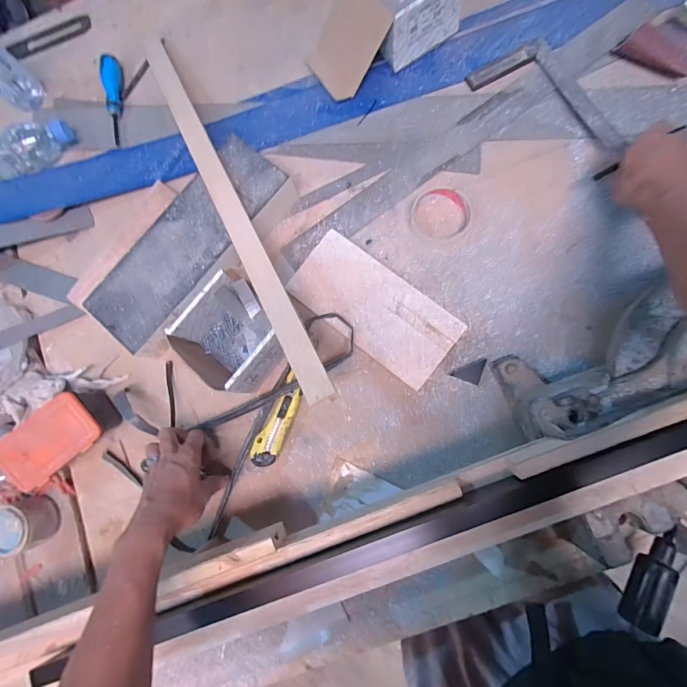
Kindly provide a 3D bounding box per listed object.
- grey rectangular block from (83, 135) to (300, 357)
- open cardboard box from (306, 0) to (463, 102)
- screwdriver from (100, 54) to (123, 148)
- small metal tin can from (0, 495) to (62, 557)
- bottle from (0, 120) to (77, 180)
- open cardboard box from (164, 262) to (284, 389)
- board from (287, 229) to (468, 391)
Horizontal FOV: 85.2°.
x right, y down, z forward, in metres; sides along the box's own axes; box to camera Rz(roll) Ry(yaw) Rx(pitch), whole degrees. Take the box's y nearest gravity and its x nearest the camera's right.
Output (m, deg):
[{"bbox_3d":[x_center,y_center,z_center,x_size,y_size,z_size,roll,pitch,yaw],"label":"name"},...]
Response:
[{"bbox_3d":[-0.227,-0.144,0.576,0.136,0.061,0.344,42,90,10],"label":"grey rectangular block"},{"bbox_3d":[0.052,-0.507,0.576,0.230,0.088,0.136,-27,81,3],"label":"open cardboard box"},{"bbox_3d":[-0.400,-0.426,0.651,0.029,0.023,0.164,-11,82,6],"label":"screwdriver"},{"bbox_3d":[-0.483,0.272,0.561,0.068,0.060,0.070,-1,83,7],"label":"small metal tin can"},{"bbox_3d":[-0.587,-0.326,0.648,0.238,0.061,0.069,-23,81,4],"label":"bottle"},{"bbox_3d":[-0.155,-0.014,0.538,0.130,0.085,0.144,-44,80,1],"label":"open cardboard box"},{"bbox_3d":[0.045,-0.052,0.554,0.245,0.023,0.118,38,89,10],"label":"board"}]

